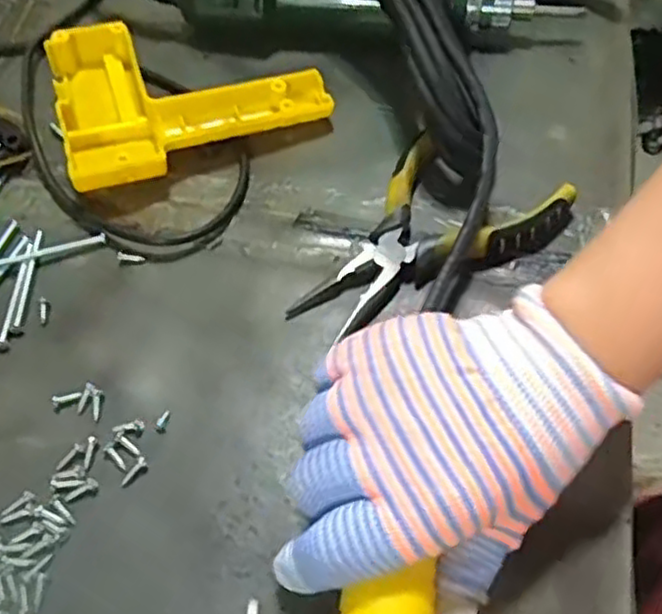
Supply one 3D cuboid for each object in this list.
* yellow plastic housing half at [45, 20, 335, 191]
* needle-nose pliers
[{"bbox_3d":[-0.087,-0.131,0.415,0.149,0.031,0.111,-21,59,-10],"label":"yellow plastic housing half"},{"bbox_3d":[0.054,-0.028,0.350,0.089,0.018,0.127,28,63,19],"label":"needle-nose pliers"}]

